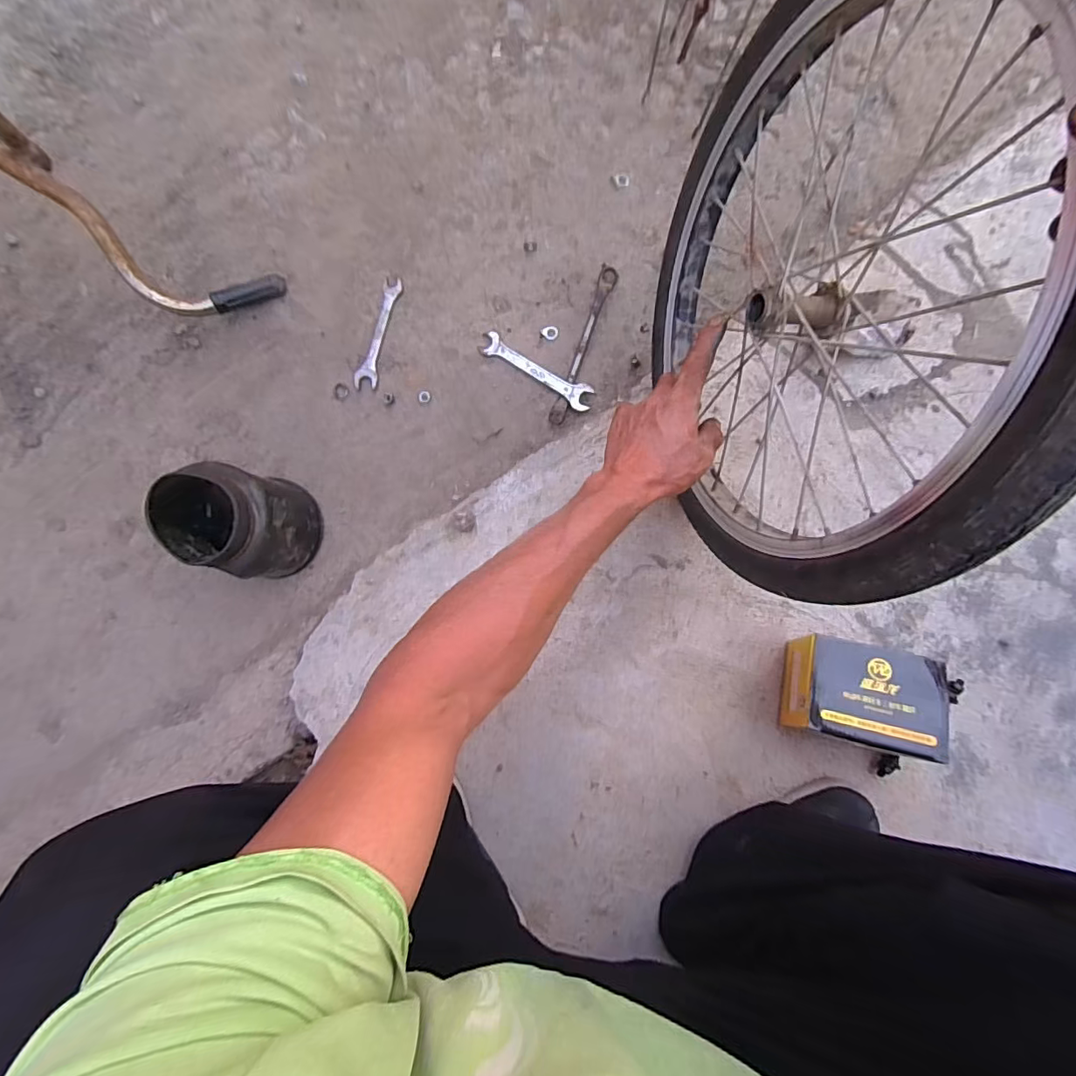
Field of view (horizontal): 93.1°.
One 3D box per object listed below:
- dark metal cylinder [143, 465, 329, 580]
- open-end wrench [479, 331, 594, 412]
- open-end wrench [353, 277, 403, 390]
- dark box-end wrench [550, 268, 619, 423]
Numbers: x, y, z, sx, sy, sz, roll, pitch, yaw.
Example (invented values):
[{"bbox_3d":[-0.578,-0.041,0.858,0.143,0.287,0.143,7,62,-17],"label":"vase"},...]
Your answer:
[{"bbox_3d":[-0.368,-0.016,0.640,0.126,0.163,0.130,0,88,4],"label":"dark metal cylinder"},{"bbox_3d":[0.000,-0.230,0.705,0.169,0.011,0.034,32,90,5],"label":"open-end wrench"},{"bbox_3d":[-0.226,-0.289,0.719,0.033,0.006,0.157,15,89,5],"label":"open-end wrench"},{"bbox_3d":[0.064,-0.265,0.701,0.024,0.015,0.228,19,89,5],"label":"dark box-end wrench"}]

